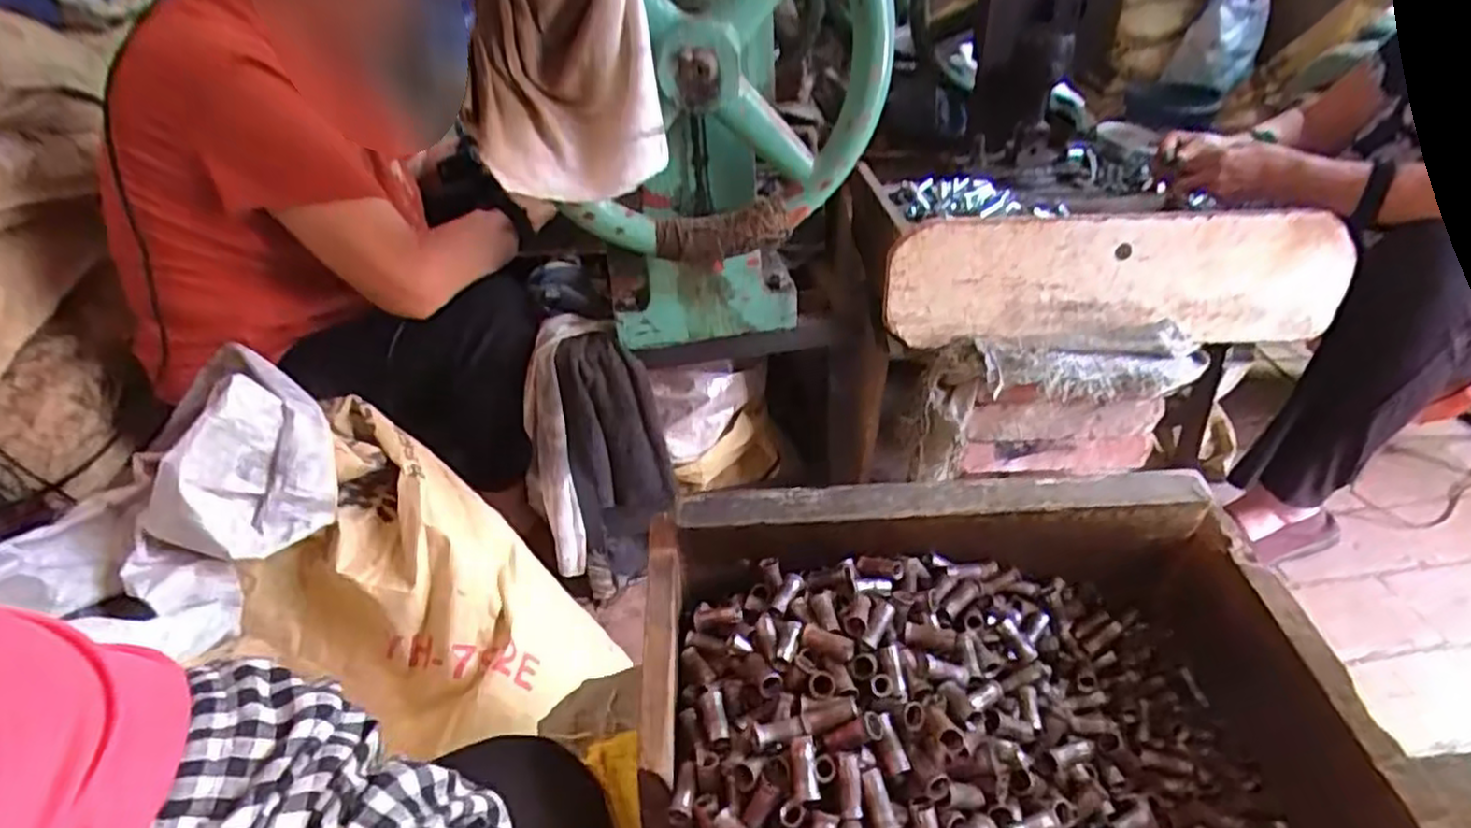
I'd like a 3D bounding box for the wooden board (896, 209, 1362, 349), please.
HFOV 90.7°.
[{"bbox_3d":[0.418,-0.148,0.806,0.490,0.138,0.031,-1,36,1],"label":"wooden board"}]

